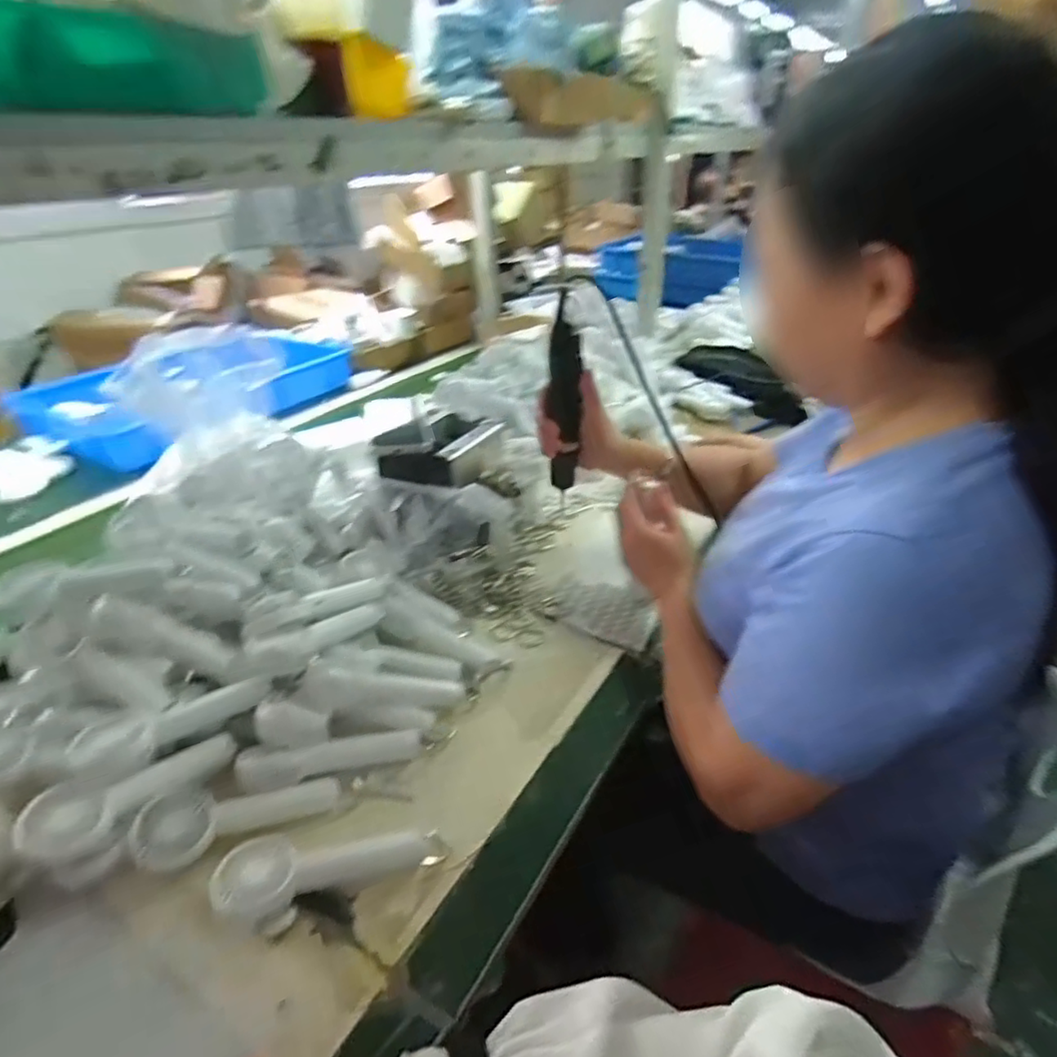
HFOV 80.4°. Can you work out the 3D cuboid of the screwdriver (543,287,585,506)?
[{"bbox_3d":[0.043,-0.145,0.740,0.040,0.237,0.031,4,33,7],"label":"screwdriver"}]

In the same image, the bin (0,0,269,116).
[{"bbox_3d":[-0.368,-0.375,0.509,0.142,0.061,0.257,18,37,26],"label":"bin"}]

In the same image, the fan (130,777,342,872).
[{"bbox_3d":[-0.232,0.224,0.506,0.146,0.029,0.055,-14,35,-20],"label":"fan"}]

